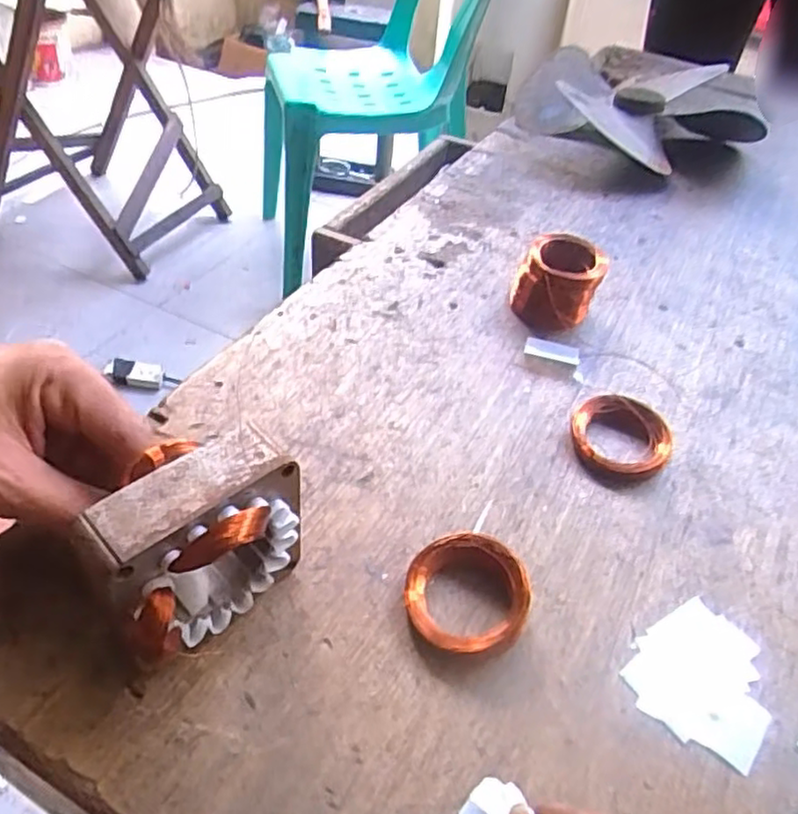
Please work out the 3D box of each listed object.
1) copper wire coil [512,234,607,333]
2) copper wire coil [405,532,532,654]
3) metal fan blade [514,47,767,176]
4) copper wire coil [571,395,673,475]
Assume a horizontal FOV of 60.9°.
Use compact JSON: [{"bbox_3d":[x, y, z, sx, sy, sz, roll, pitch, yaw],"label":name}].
[{"bbox_3d":[0.100,-0.079,0.432,0.052,0.037,0.059,15,45,9],"label":"copper wire coil"},{"bbox_3d":[0.029,0.077,0.283,0.050,0.018,0.049,3,44,-3],"label":"copper wire coil"},{"bbox_3d":[0.223,-0.284,0.647,0.193,0.050,0.190,-18,49,-23],"label":"metal fan blade"},{"bbox_3d":[0.117,0.014,0.358,0.050,0.008,0.047,18,59,16],"label":"copper wire coil"}]

